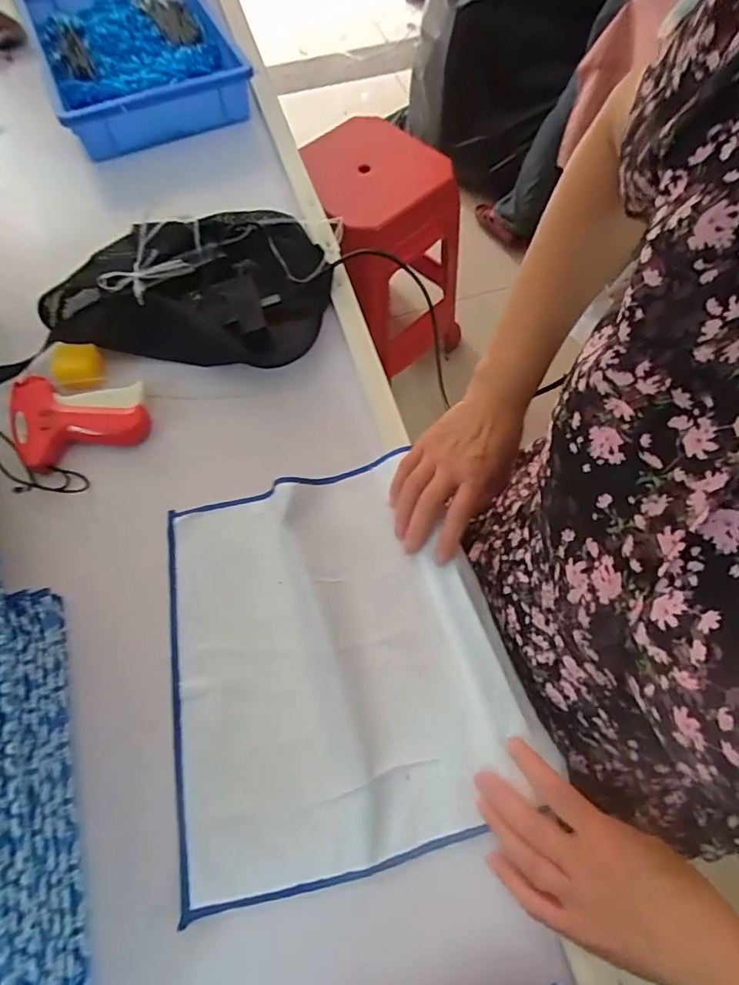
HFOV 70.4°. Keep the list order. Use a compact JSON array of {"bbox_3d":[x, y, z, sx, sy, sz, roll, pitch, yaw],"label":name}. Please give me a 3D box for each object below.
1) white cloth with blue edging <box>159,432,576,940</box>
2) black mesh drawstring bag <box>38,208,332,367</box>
[{"bbox_3d":[-0.031,0.121,0.408,0.250,0.032,0.290,-13,64,-7],"label":"white cloth with blue edging"},{"bbox_3d":[-0.183,-0.223,0.543,0.275,0.072,0.175,5,64,3],"label":"black mesh drawstring bag"}]

